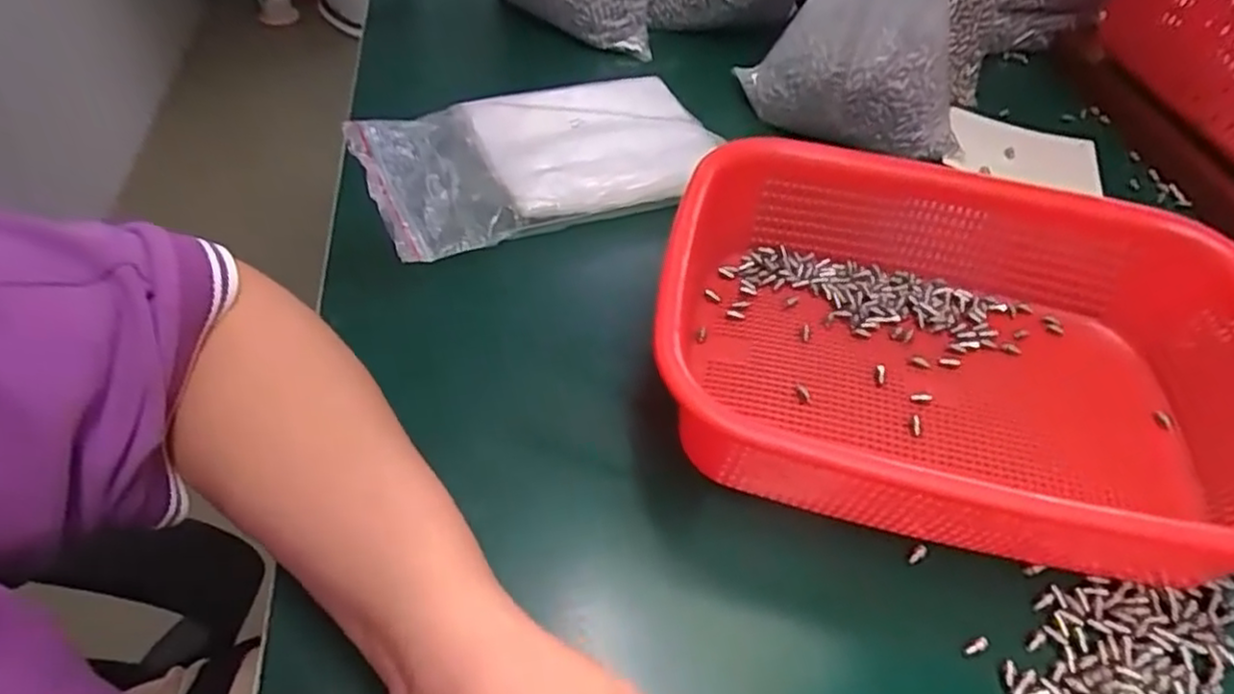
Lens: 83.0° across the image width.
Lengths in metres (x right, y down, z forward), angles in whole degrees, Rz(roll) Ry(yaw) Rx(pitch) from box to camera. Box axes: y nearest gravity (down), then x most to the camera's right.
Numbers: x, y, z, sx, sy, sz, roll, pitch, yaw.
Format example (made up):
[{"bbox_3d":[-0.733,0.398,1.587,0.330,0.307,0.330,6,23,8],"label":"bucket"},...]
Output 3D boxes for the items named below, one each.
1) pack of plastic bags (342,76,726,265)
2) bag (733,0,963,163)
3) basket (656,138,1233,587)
[{"bbox_3d":[-0.056,-0.135,0.479,0.232,0.017,0.158,-11,51,-13],"label":"pack of plastic bags"},{"bbox_3d":[0.173,-0.221,0.450,0.136,0.193,0.070,14,50,7],"label":"bag"},{"bbox_3d":[0.163,0.001,0.336,0.282,0.073,0.206,7,50,2],"label":"basket"}]

